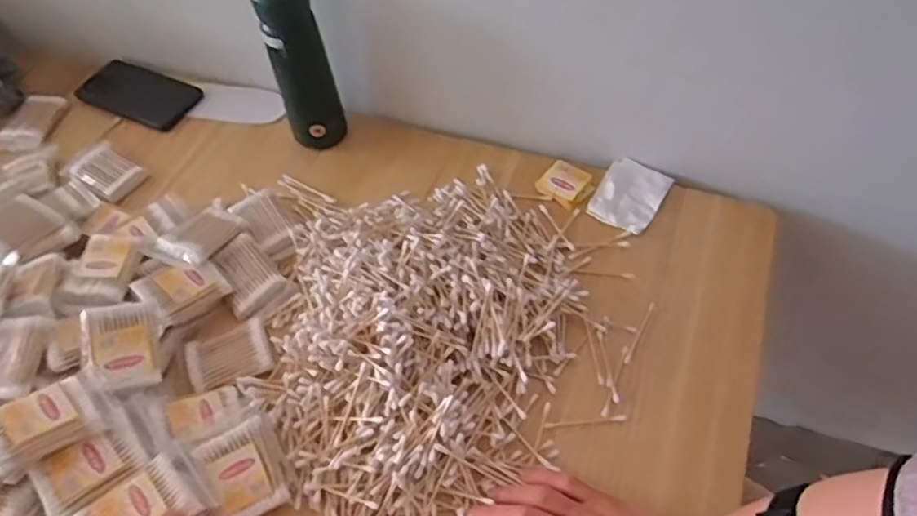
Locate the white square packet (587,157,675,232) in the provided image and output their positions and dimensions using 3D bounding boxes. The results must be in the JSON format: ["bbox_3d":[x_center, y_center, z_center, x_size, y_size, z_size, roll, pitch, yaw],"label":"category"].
[{"bbox_3d":[0.172,-0.063,0.638,0.063,0.011,0.074,26,61,21],"label":"white square packet"}]

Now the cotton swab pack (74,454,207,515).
[{"bbox_3d":[-0.227,0.180,0.446,0.071,0.017,0.052,-40,61,-22],"label":"cotton swab pack"}]

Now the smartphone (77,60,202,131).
[{"bbox_3d":[-0.386,-0.202,0.771,0.162,0.012,0.081,23,62,22],"label":"smartphone"}]

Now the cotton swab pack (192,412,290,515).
[{"bbox_3d":[-0.163,0.166,0.490,0.054,0.020,0.070,-26,67,-26],"label":"cotton swab pack"}]

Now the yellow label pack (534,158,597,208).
[{"bbox_3d":[0.112,-0.079,0.650,0.051,0.008,0.046,38,65,26],"label":"yellow label pack"}]

